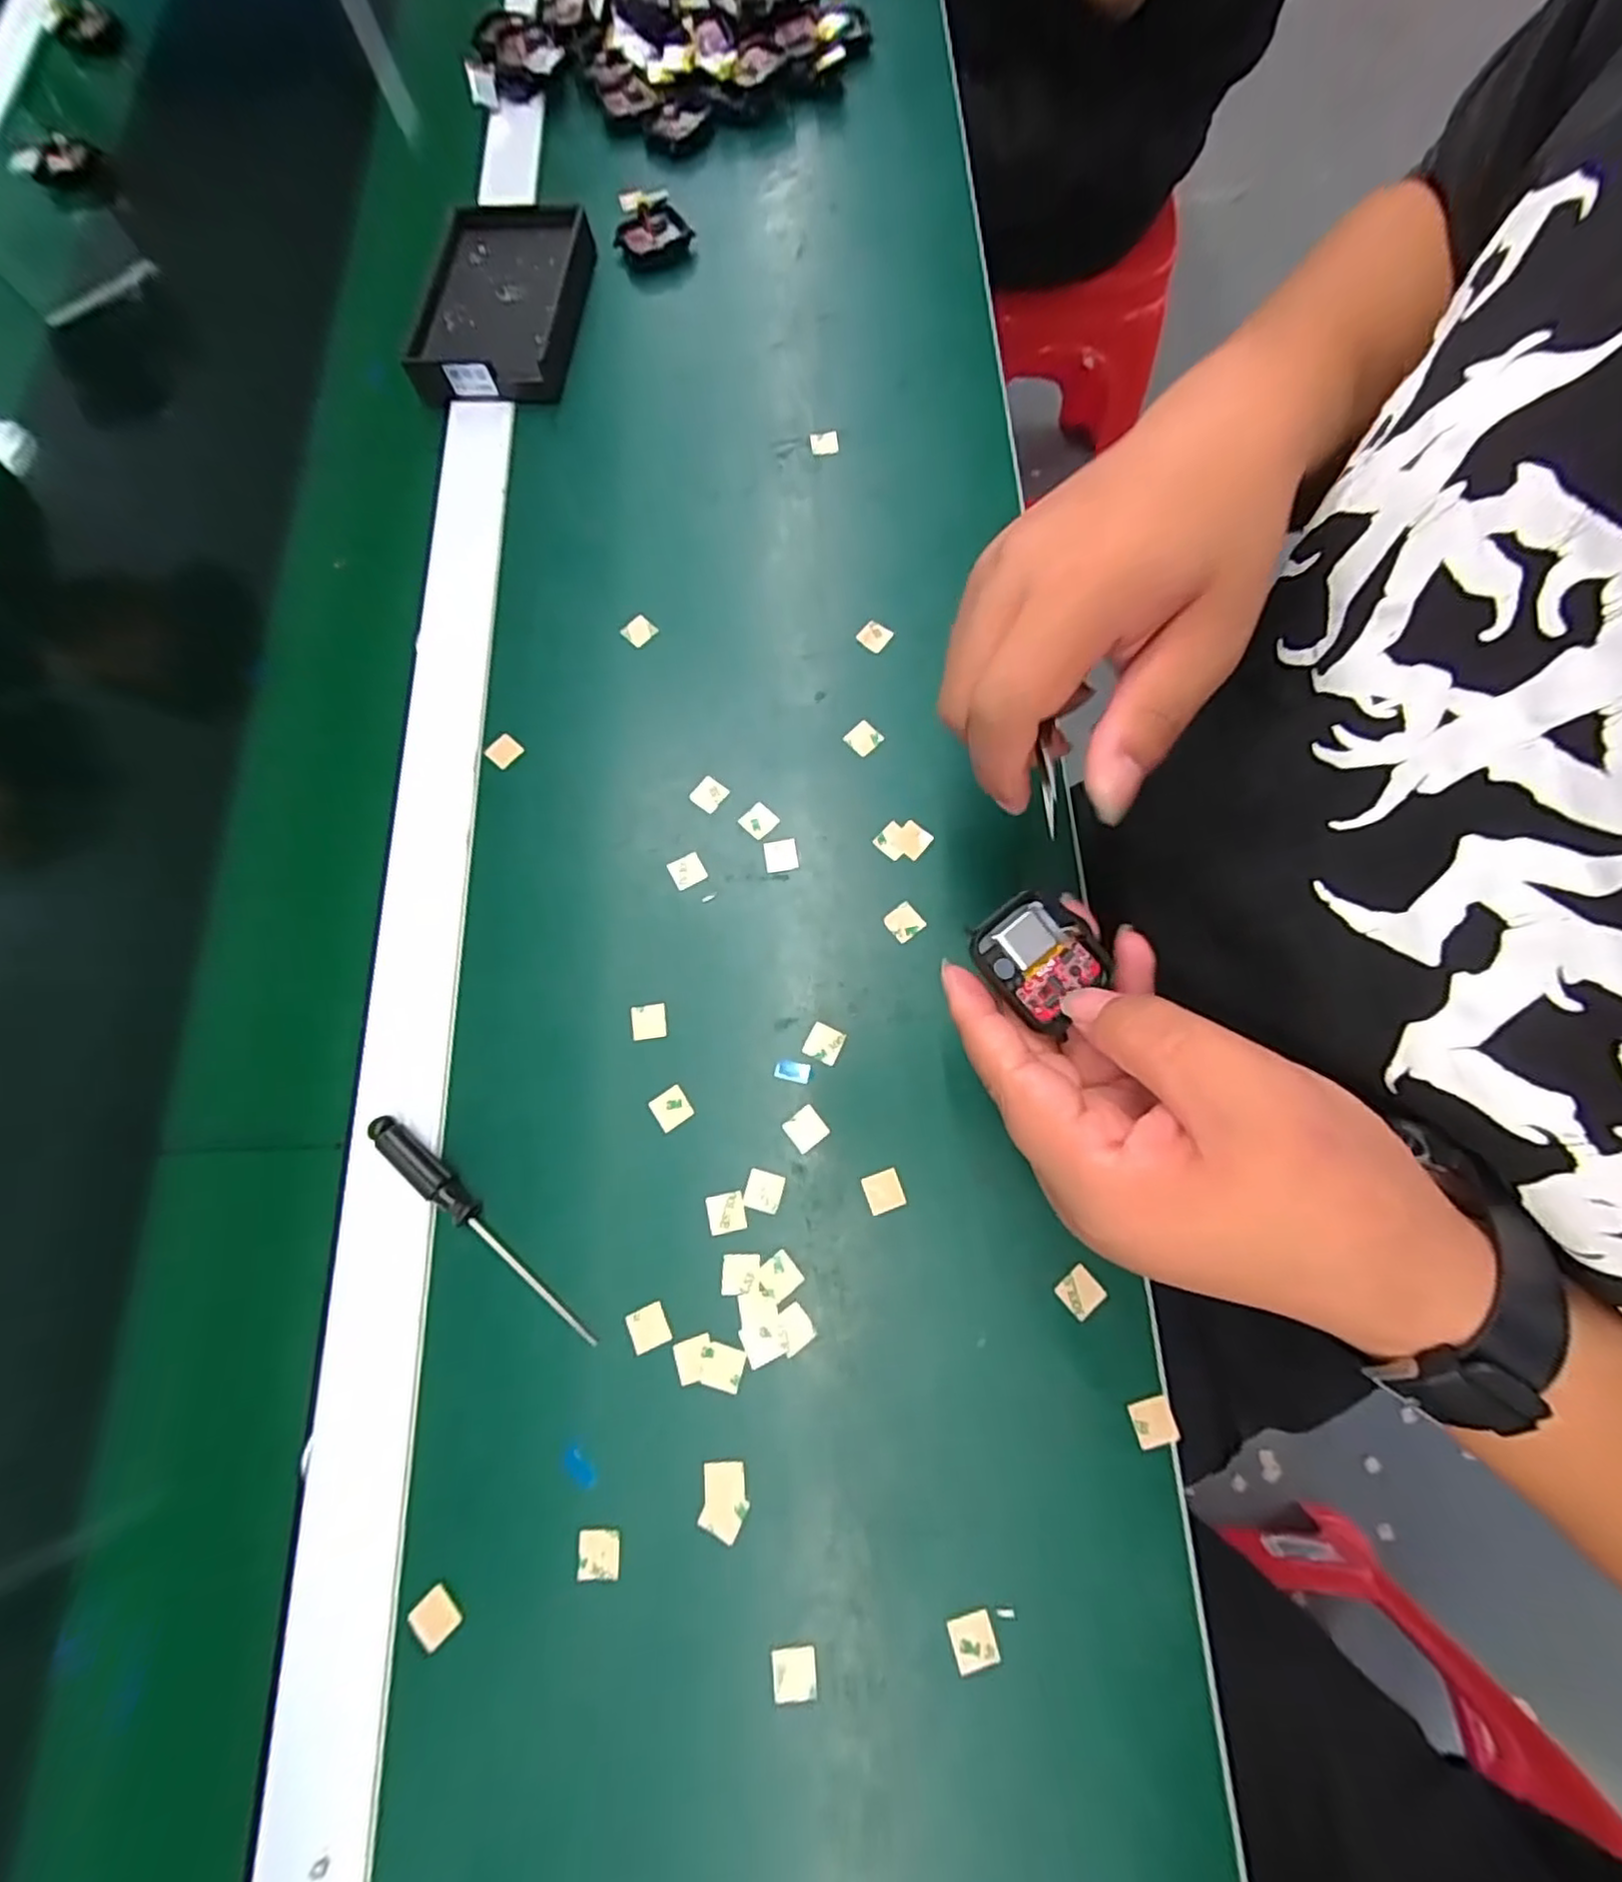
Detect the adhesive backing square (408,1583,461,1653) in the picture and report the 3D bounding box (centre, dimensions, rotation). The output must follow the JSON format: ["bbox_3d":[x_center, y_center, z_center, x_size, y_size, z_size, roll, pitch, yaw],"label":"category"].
[{"bbox_3d":[-0.141,0.254,0.260,0.016,0.004,0.016,36,77,20],"label":"adhesive backing square"}]

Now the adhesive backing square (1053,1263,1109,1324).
[{"bbox_3d":[0.109,0.142,0.279,0.016,0.004,0.016,-44,78,-10],"label":"adhesive backing square"}]

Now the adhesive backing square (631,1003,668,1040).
[{"bbox_3d":[-0.075,0.037,0.319,0.016,0.004,0.016,-7,76,-2],"label":"adhesive backing square"}]

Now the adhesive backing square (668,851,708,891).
[{"bbox_3d":[-0.060,-0.034,0.338,0.016,0.004,0.016,-28,73,-4],"label":"adhesive backing square"}]

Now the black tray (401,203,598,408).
[{"bbox_3d":[-0.194,-0.405,0.434,0.095,0.020,0.139,6,74,3],"label":"black tray"}]

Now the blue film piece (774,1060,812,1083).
[{"bbox_3d":[-0.008,0.058,0.307,0.016,0.004,0.008,10,75,4],"label":"blue film piece"}]

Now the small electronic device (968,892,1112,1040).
[{"bbox_3d":[0.076,0.005,0.233,0.038,0.006,0.041,-43,77,-10],"label":"small electronic device"}]

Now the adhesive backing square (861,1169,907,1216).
[{"bbox_3d":[0.031,0.106,0.293,0.015,0.004,0.015,-18,75,-4],"label":"adhesive backing square"}]

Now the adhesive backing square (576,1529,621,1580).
[{"bbox_3d":[-0.081,0.234,0.264,0.016,0.004,0.015,-5,65,4],"label":"adhesive backing square"}]

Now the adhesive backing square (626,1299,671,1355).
[{"bbox_3d":[-0.067,0.158,0.284,0.016,0.004,0.016,-24,68,-9],"label":"adhesive backing square"}]

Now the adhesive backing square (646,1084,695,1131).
[{"bbox_3d":[-0.062,0.074,0.308,0.015,0.004,0.016,-35,74,-6],"label":"adhesive backing square"}]

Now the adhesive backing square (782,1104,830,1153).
[{"bbox_3d":[-0.002,0.082,0.303,0.016,0.004,0.016,-38,75,-5],"label":"adhesive backing square"}]

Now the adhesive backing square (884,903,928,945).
[{"bbox_3d":[0.044,-0.009,0.326,0.015,0.004,0.016,-40,76,-5],"label":"adhesive backing square"}]

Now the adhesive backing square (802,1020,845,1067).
[{"bbox_3d":[0.006,0.046,0.312,0.015,0.004,0.016,24,75,9],"label":"adhesive backing square"}]

